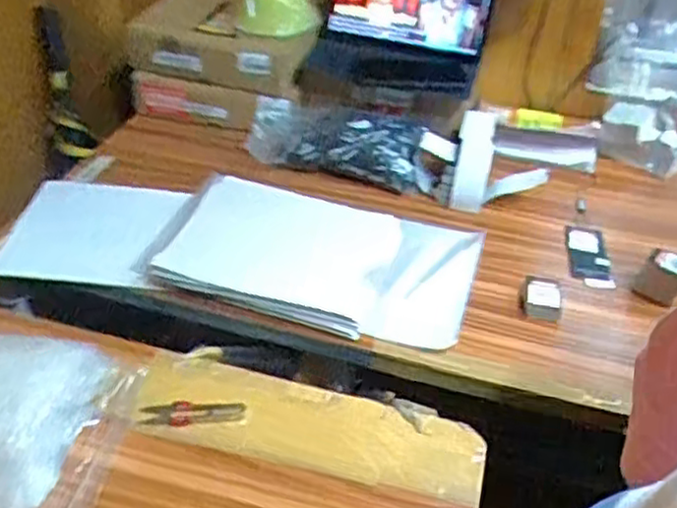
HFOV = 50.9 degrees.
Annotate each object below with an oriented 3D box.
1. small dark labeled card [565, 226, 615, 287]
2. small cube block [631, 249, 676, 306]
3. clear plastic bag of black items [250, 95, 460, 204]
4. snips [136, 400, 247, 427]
[{"bbox_3d":[0.347,0.002,0.987,0.057,0.009,0.135,8,39,5],"label":"small dark labeled card"},{"bbox_3d":[0.414,0.030,0.907,0.056,0.064,0.043,25,43,24],"label":"small cube block"},{"bbox_3d":[0.020,-0.167,1.099,0.309,0.085,0.114,10,39,7],"label":"clear plastic bag of black items"},{"bbox_3d":[-0.147,0.160,0.719,0.104,0.007,0.027,2,39,-3],"label":"snips"}]

